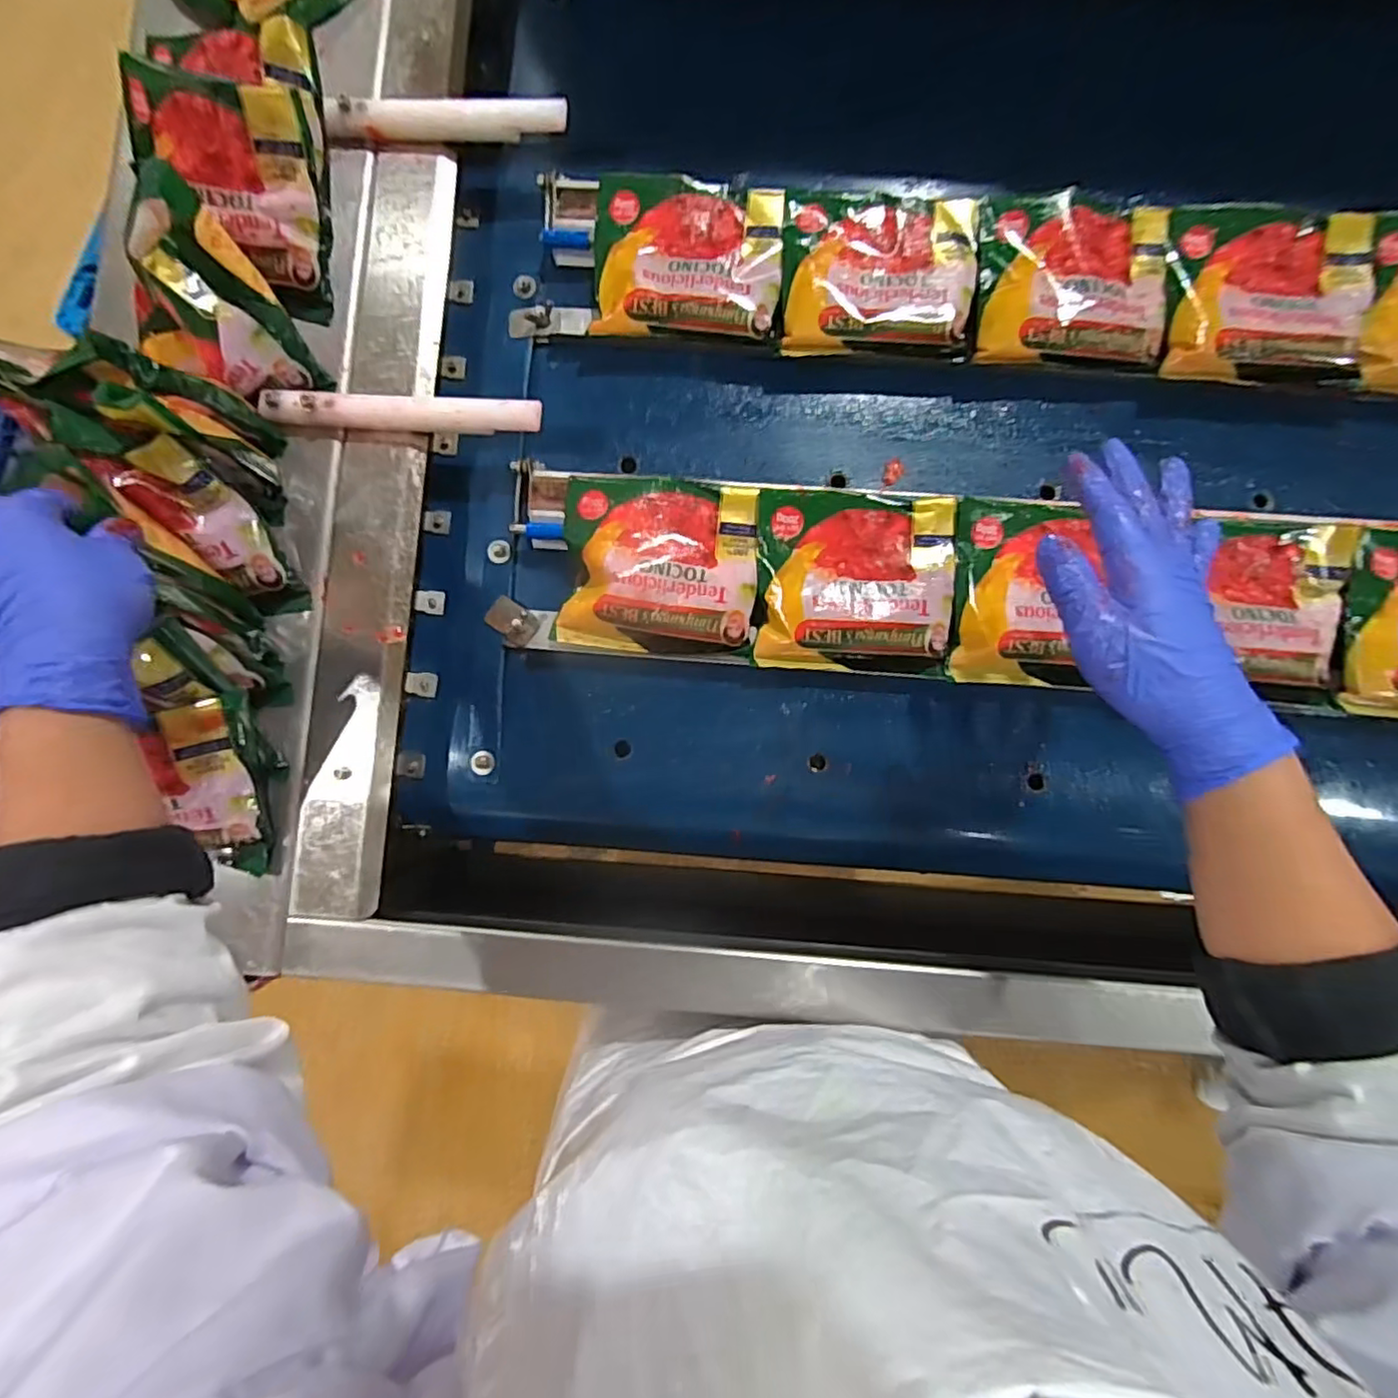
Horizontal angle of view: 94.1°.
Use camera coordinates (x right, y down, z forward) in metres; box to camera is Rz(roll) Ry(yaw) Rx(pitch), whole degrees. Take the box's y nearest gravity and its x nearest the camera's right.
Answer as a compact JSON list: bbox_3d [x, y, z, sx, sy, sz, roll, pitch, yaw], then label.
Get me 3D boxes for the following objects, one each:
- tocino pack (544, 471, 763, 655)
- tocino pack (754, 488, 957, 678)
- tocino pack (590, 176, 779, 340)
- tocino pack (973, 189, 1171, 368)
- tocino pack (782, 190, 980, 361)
[{"bbox_3d":[-0.030,-0.097,0.481,0.142,0.043,0.124,4,79,2],"label":"tocino pack"},{"bbox_3d":[0.113,-0.084,0.469,0.139,0.016,0.127,3,87,-2],"label":"tocino pack"},{"bbox_3d":[-0.008,-0.337,0.499,0.142,0.023,0.121,3,79,2],"label":"tocino pack"},{"bbox_3d":[0.283,-0.319,0.491,0.141,0.027,0.131,2,79,2],"label":"tocino pack"},{"bbox_3d":[0.137,-0.324,0.495,0.142,0.016,0.126,2,79,2],"label":"tocino pack"}]

